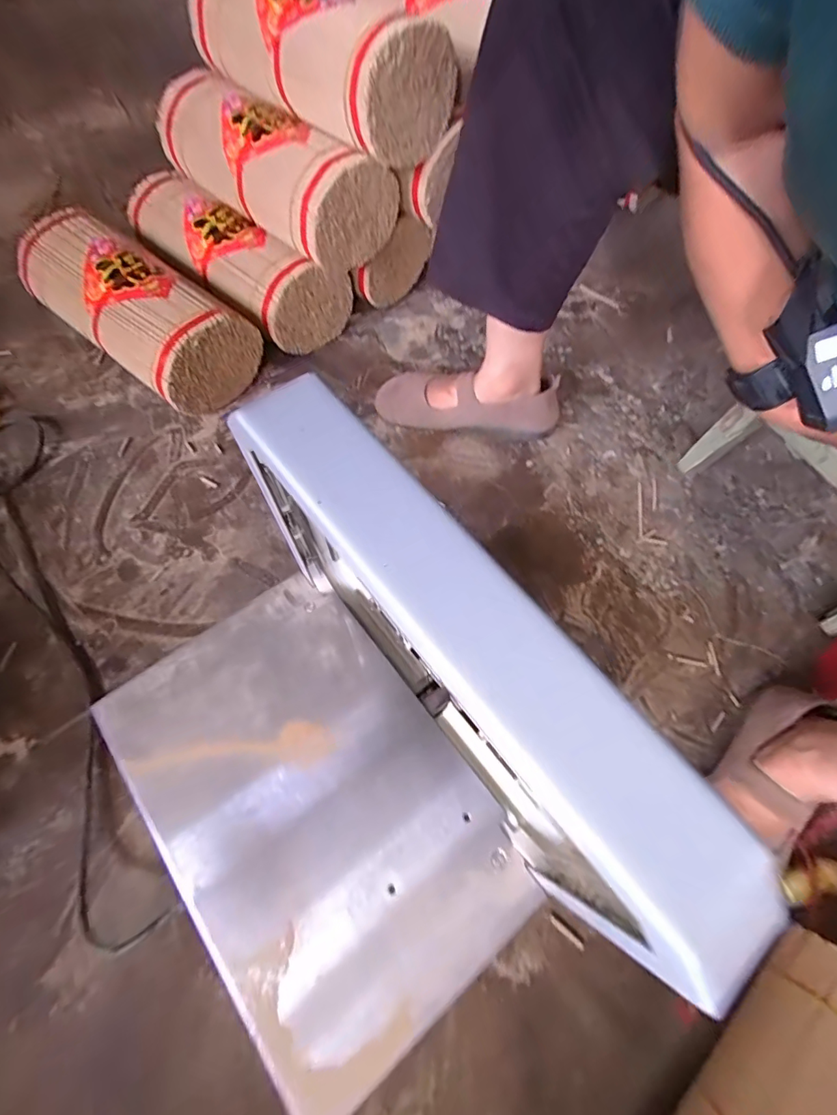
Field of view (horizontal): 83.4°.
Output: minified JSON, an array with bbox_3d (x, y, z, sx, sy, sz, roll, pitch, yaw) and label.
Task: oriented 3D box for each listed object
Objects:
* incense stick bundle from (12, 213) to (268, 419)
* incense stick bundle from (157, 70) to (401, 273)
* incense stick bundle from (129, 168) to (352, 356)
[{"bbox_3d":[-0.373,-0.331,0.631,0.320,0.115,0.149,36,67,15],"label":"incense stick bundle"},{"bbox_3d":[-0.195,-0.519,0.632,0.341,0.127,0.140,42,68,17],"label":"incense stick bundle"},{"bbox_3d":[-0.274,-0.430,0.688,0.345,0.115,0.138,34,66,14],"label":"incense stick bundle"}]

